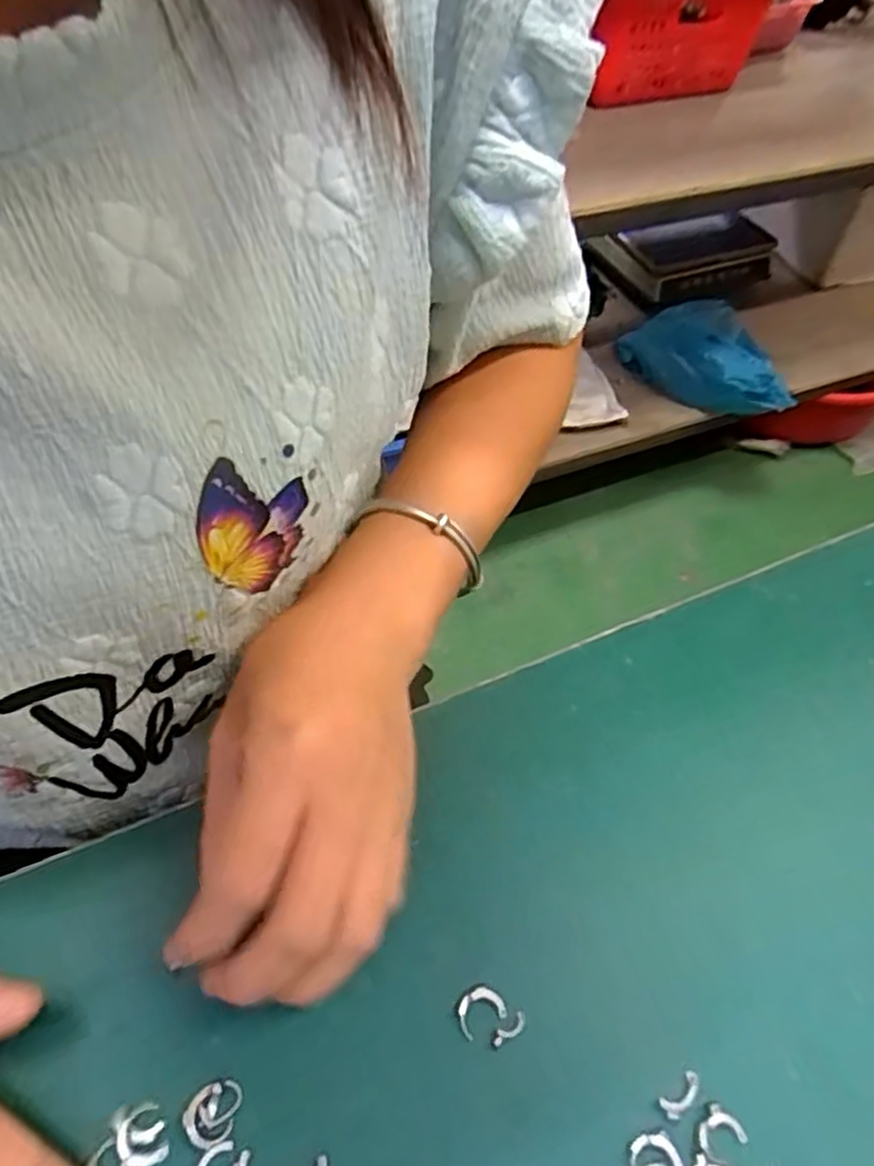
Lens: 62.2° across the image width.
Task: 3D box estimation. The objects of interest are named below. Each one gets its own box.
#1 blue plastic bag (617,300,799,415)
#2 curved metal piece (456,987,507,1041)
[{"bbox_3d":[0.448,-0.362,1.196,0.160,0.079,0.263,-27,58,-21],"label":"blue plastic bag"},{"bbox_3d":[0.013,0.130,0.221,0.015,0.004,0.011,-22,57,-19],"label":"curved metal piece"}]

